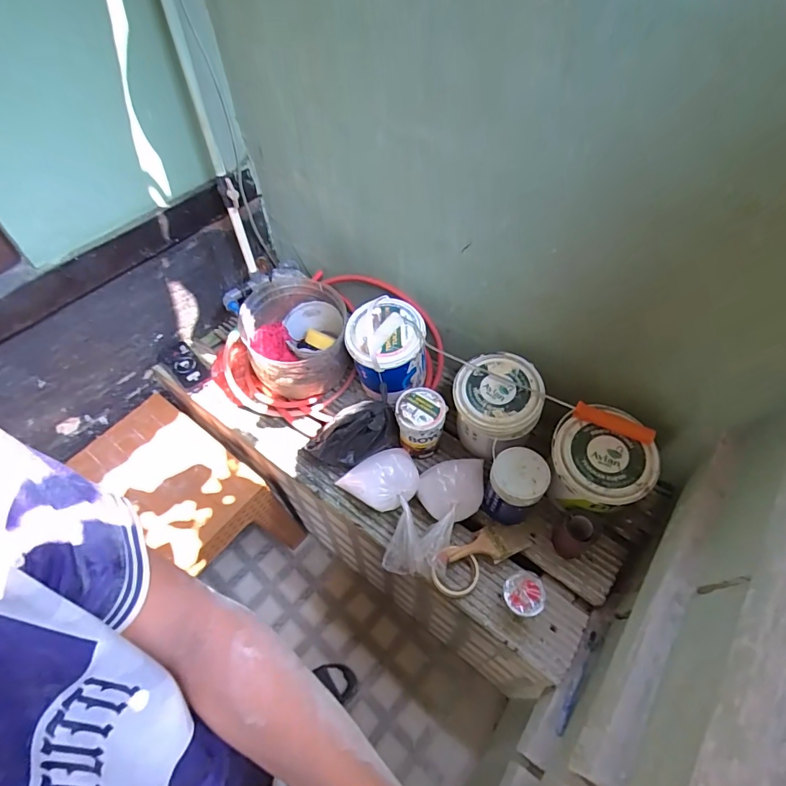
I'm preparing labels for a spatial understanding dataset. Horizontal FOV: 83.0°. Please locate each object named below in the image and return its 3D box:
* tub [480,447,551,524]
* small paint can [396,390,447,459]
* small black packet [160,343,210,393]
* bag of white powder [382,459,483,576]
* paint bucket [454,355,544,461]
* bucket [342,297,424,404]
[{"bbox_3d":[0.243,0.193,0.904,0.103,0.155,0.104,29,60,19],"label":"tub"},{"bbox_3d":[0.059,0.073,1.011,0.104,0.147,0.101,-6,55,-4],"label":"small paint can"},{"bbox_3d":[-0.550,-0.068,1.180,0.078,0.029,0.158,-39,64,-23],"label":"small black packet"},{"bbox_3d":[0.093,0.241,0.920,0.137,0.101,0.287,26,59,17],"label":"bag of white powder"},{"bbox_3d":[0.218,0.033,0.965,0.175,0.176,0.161,0,55,0],"label":"paint bucket"},{"bbox_3d":[-0.014,-0.101,1.064,0.170,0.193,0.163,0,55,0],"label":"bucket"}]

